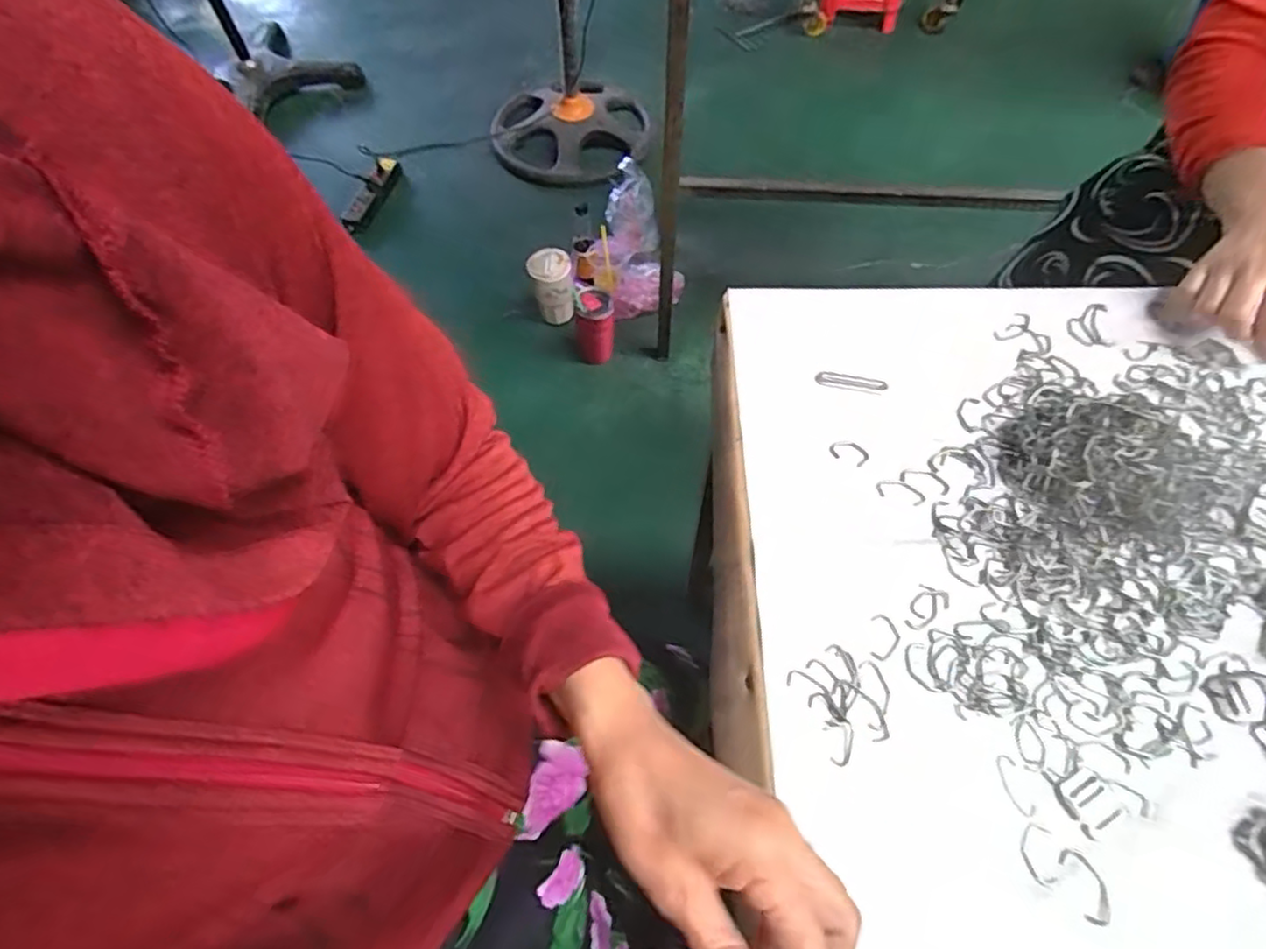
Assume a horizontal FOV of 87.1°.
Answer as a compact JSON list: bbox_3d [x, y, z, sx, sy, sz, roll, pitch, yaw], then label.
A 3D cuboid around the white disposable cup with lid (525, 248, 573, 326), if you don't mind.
[{"bbox_3d":[-0.186,-0.427,1.538,0.099,0.172,0.079,-5,61,-1],"label":"white disposable cup with lid"}]

